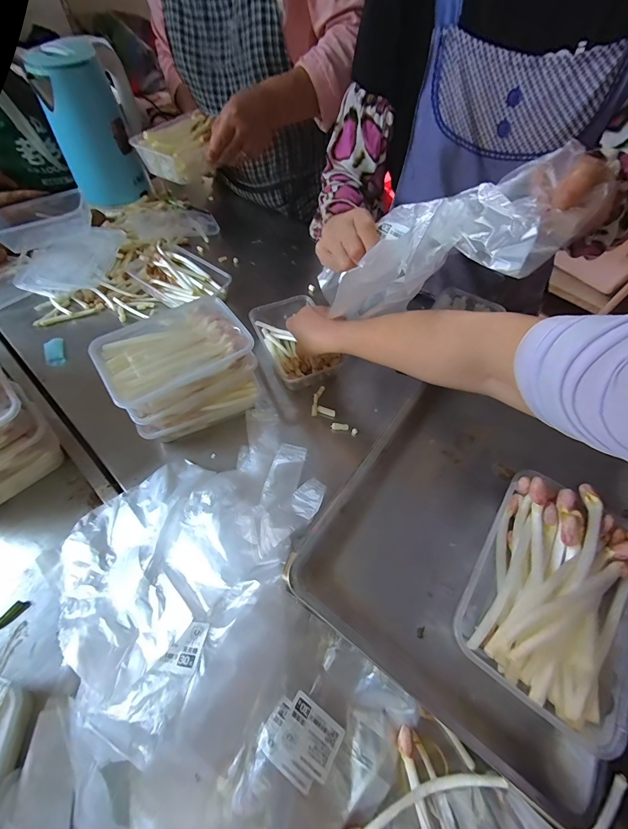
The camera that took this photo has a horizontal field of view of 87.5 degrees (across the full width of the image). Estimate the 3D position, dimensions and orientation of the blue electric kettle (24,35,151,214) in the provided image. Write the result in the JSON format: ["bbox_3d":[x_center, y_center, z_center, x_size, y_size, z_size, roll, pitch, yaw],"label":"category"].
[{"bbox_3d":[-0.462,-0.627,0.710,0.140,0.238,0.193,-7,59,-5],"label":"blue electric kettle"}]

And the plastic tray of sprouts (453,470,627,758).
[{"bbox_3d":[0.189,0.139,0.256,0.103,0.046,0.162,30,63,16],"label":"plastic tray of sprouts"}]

